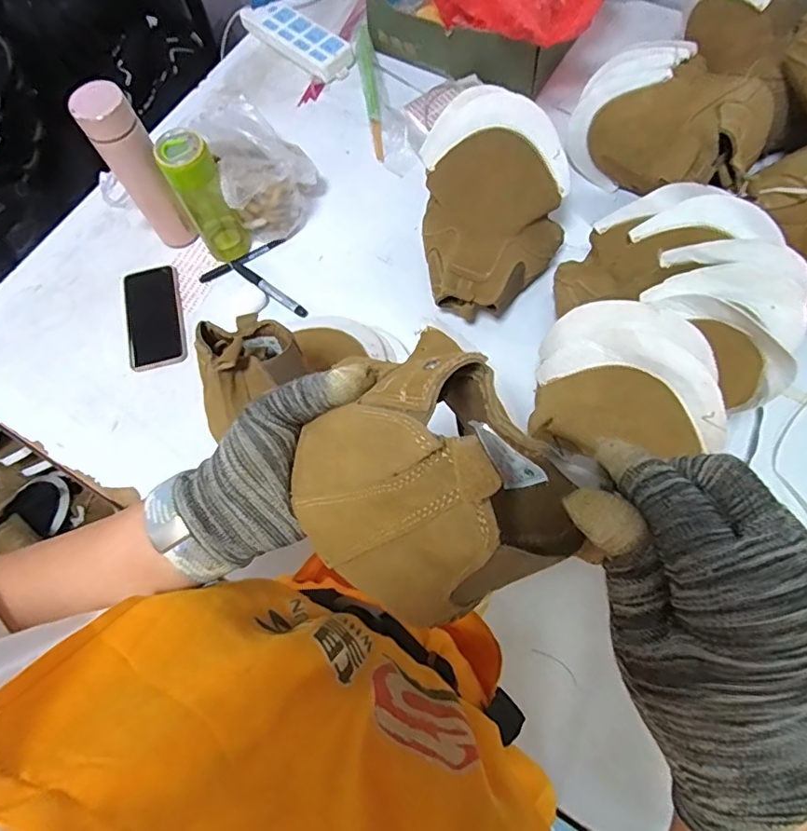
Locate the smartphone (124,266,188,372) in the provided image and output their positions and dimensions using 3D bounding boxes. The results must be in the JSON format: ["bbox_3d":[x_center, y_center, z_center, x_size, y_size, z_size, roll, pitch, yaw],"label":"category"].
[{"bbox_3d":[-0.371,-0.148,0.781,0.085,0.016,0.176,-18,63,-2],"label":"smartphone"}]

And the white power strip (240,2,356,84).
[{"bbox_3d":[-0.195,-0.685,0.955,0.088,0.033,0.253,-42,73,-13],"label":"white power strip"}]

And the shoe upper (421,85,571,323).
[{"bbox_3d":[0.122,-0.268,0.711,0.179,0.178,0.234,-2,69,2],"label":"shoe upper"}]

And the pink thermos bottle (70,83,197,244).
[{"bbox_3d":[-0.353,-0.324,0.718,0.065,0.236,0.055,-31,71,-9],"label":"pink thermos bottle"}]

